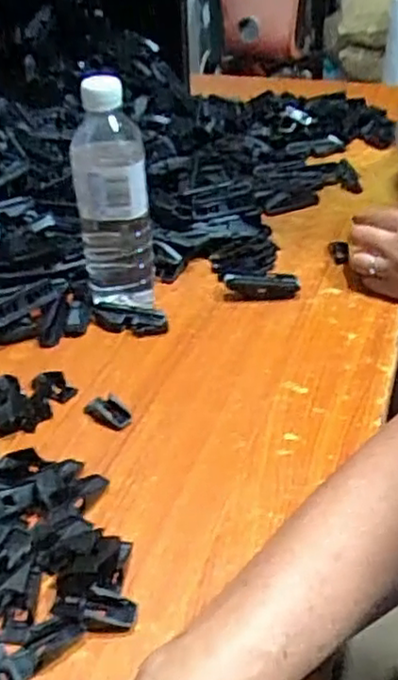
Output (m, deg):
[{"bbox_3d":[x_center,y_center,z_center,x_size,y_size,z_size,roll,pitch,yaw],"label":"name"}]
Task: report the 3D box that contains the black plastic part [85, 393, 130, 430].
[{"bbox_3d":[-0.071,0.056,0.528,0.023,0.008,0.039,-29,45,-32],"label":"black plastic part"}]

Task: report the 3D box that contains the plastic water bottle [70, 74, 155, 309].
[{"bbox_3d":[-0.077,-0.128,0.610,0.064,0.201,0.069,-5,37,-5],"label":"plastic water bottle"}]

